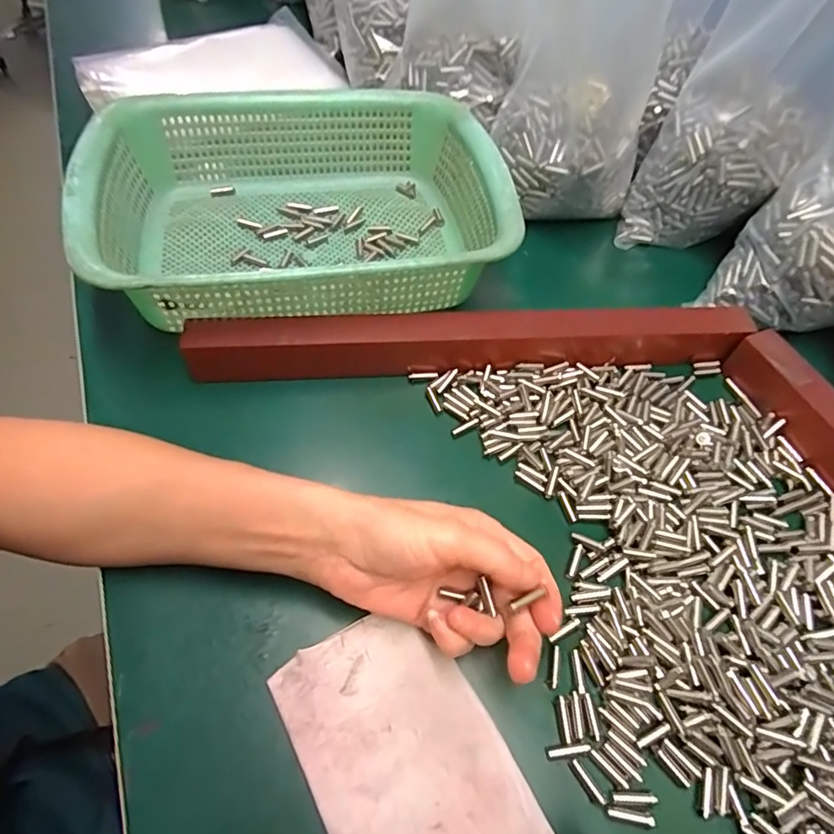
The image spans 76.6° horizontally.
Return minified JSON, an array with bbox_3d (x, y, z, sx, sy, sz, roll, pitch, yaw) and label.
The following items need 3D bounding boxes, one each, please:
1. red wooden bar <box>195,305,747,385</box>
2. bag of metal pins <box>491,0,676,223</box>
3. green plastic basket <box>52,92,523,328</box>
[{"bbox_3d":[0.042,-0.056,0.375,0.387,0.040,0.029,-3,57,-4],"label":"red wooden bar"},{"bbox_3d":[0.136,-0.275,0.426,0.122,0.197,0.121,16,58,9],"label":"bag of metal pins"},{"bbox_3d":[-0.084,-0.160,0.413,0.293,0.089,0.221,-9,58,-8],"label":"green plastic basket"}]

